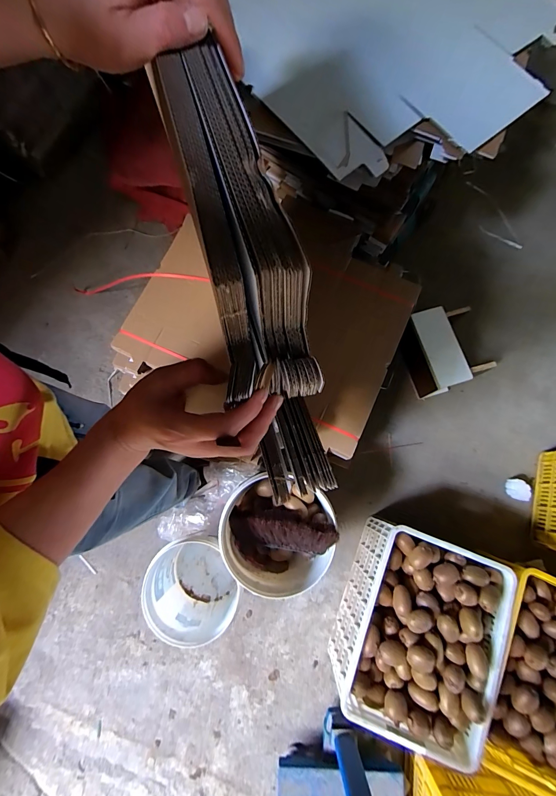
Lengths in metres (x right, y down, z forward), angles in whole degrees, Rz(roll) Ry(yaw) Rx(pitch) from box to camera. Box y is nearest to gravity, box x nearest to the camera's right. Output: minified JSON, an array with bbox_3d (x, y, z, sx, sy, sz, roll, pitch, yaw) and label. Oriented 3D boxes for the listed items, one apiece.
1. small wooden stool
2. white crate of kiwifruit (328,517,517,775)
[{"bbox_3d":[0.564,-0.166,1.156,0.221,0.180,0.272,-20,78,-5],"label":"small wooden stool"},{"bbox_3d":[0.387,0.624,0.935,0.325,0.284,0.472,21,78,4],"label":"white crate of kiwifruit"}]

